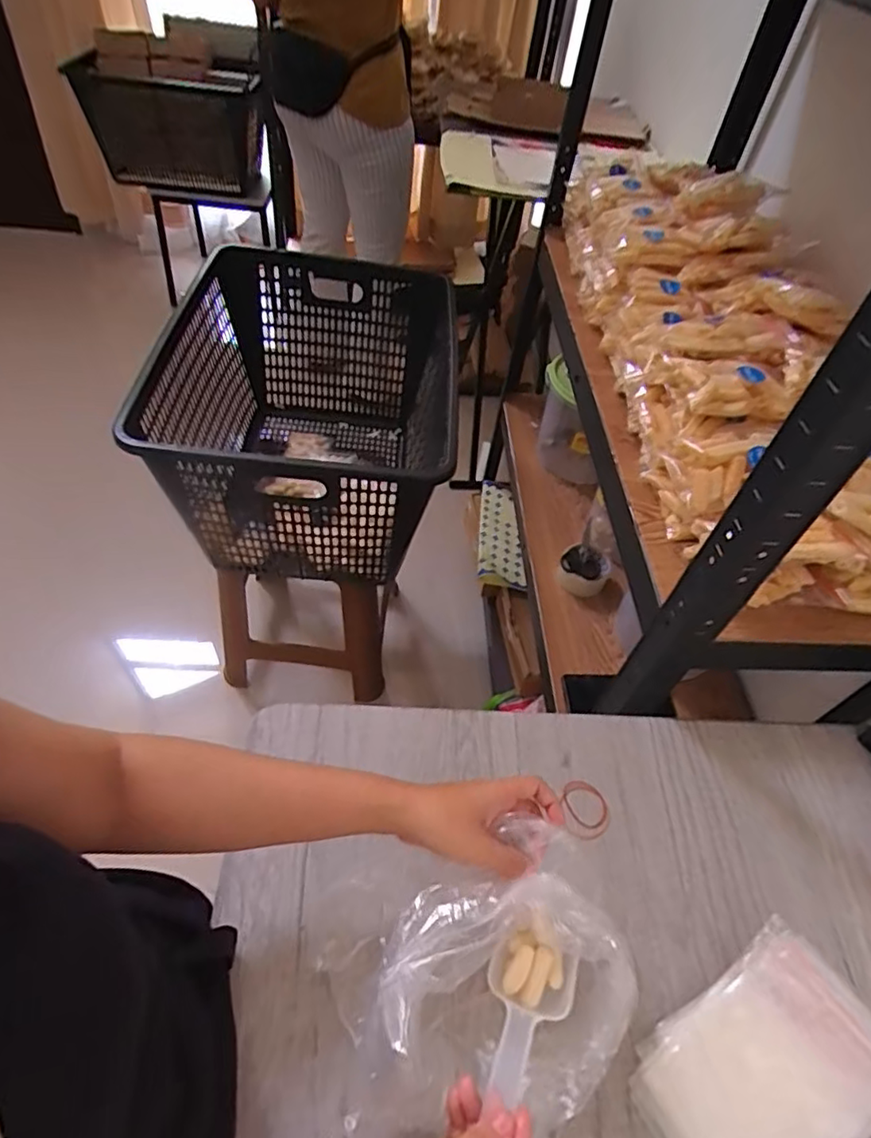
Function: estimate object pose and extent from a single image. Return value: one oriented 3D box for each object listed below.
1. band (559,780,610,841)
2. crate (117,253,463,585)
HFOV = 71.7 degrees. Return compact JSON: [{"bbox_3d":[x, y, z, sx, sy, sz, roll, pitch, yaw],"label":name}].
[{"bbox_3d":[0.134,0.213,0.536,0.043,0.006,0.051,2,51,-6],"label":"band"},{"bbox_3d":[-0.192,-0.253,1.050,0.437,0.338,0.583,3,51,-5],"label":"crate"}]

